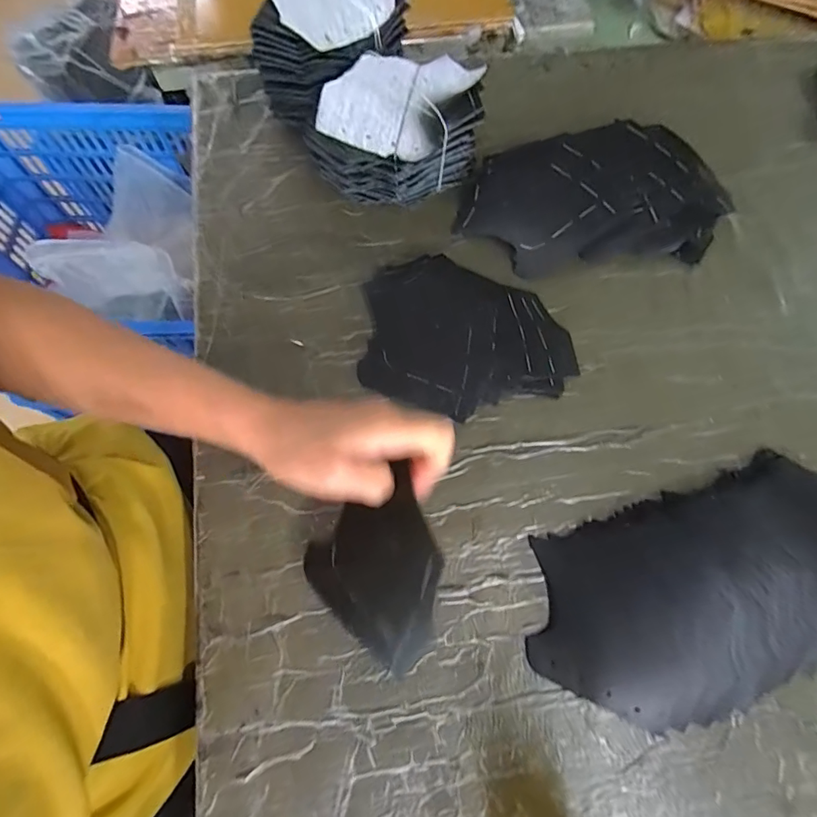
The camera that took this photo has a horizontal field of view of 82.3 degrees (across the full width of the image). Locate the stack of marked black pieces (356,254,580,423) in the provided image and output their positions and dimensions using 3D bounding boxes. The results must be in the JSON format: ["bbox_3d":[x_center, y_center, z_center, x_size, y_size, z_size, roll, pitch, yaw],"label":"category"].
[{"bbox_3d":[0.050,-0.059,0.411,0.187,0.033,0.141,20,72,5],"label":"stack of marked black pieces"}]

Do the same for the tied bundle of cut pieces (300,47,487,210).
[{"bbox_3d":[-0.011,-0.246,0.433,0.134,0.096,0.098,-42,77,-14],"label":"tied bundle of cut pieces"}]

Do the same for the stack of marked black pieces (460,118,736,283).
[{"bbox_3d":[0.176,-0.206,0.455,0.251,0.055,0.134,-6,72,-4],"label":"stack of marked black pieces"}]

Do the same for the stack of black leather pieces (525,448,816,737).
[{"bbox_3d":[0.236,0.136,0.351,0.290,0.029,0.151,-19,73,-8],"label":"stack of black leather pieces"}]

